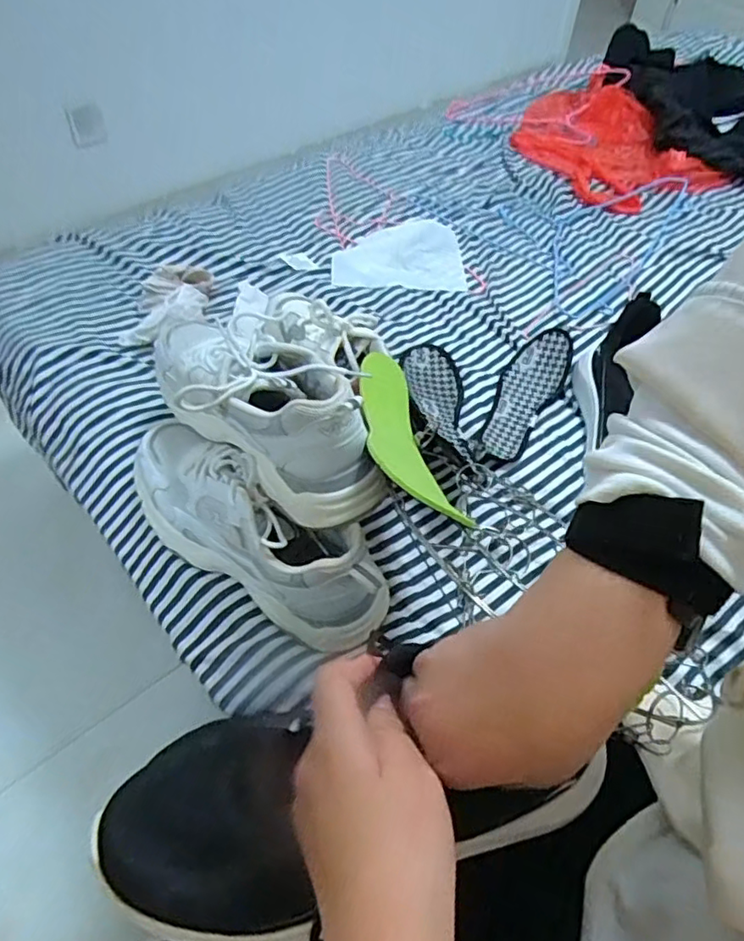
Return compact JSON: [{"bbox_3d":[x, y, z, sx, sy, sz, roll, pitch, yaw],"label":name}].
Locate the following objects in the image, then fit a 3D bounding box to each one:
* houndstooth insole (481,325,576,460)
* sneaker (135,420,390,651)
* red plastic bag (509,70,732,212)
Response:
[{"bbox_3d":[0.187,-0.094,0.731,0.073,0.025,0.223,22,55,13],"label":"houndstooth insole"},{"bbox_3d":[-0.113,0.050,0.545,0.285,0.111,0.086,31,57,18],"label":"sneaker"},{"bbox_3d":[0.413,-0.574,1.077,0.236,0.094,0.364,-32,61,-24],"label":"red plastic bag"}]

